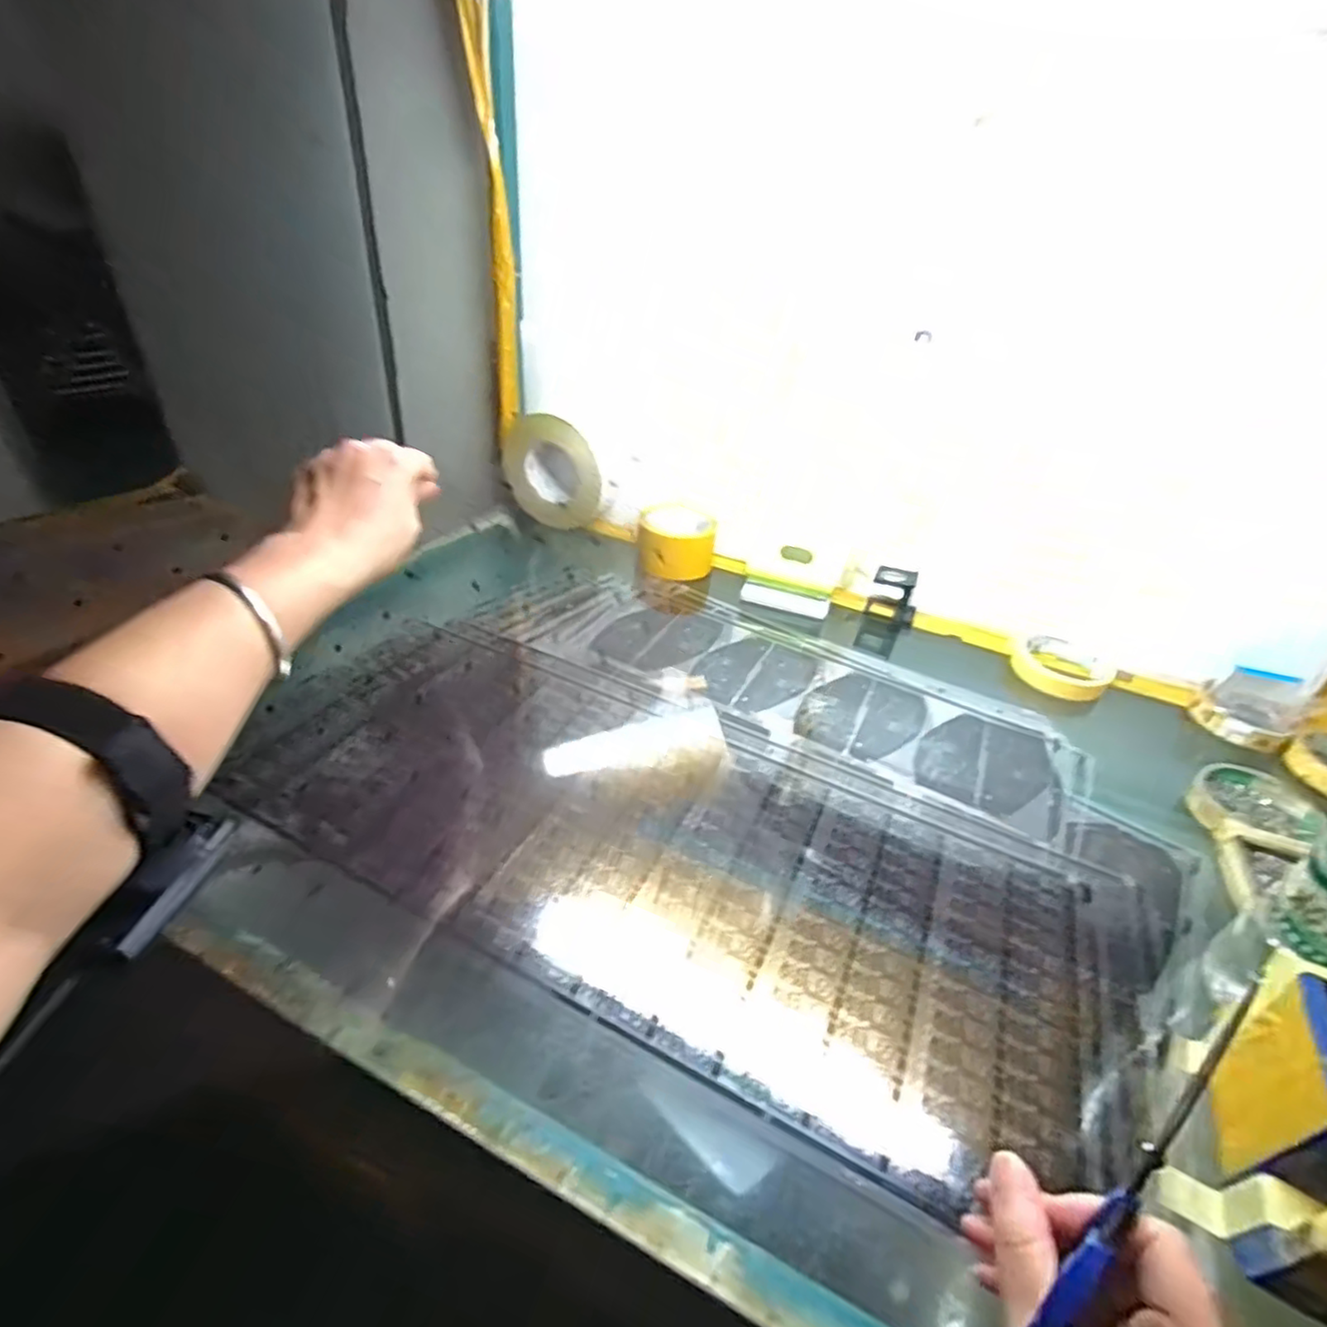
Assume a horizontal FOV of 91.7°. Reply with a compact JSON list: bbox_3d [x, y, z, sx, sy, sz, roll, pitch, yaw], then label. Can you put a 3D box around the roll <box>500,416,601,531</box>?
[{"bbox_3d":[-0.136,-0.238,0.814,0.141,0.127,0.054,29,41,29],"label":"roll"}]

